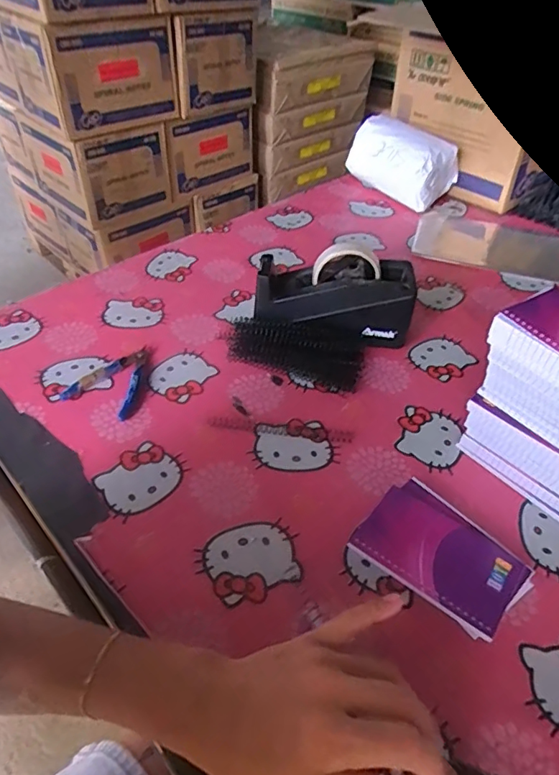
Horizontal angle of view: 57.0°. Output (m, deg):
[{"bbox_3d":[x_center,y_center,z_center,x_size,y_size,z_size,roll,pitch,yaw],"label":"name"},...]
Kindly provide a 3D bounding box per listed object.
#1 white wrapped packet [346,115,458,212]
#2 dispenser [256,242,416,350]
[{"bbox_3d":[0.231,-0.427,0.986,0.094,0.123,0.187,-32,53,-32],"label":"white wrapped packet"},{"bbox_3d":[0.068,-0.114,0.657,0.195,0.110,0.077,0,43,-4],"label":"dispenser"}]

